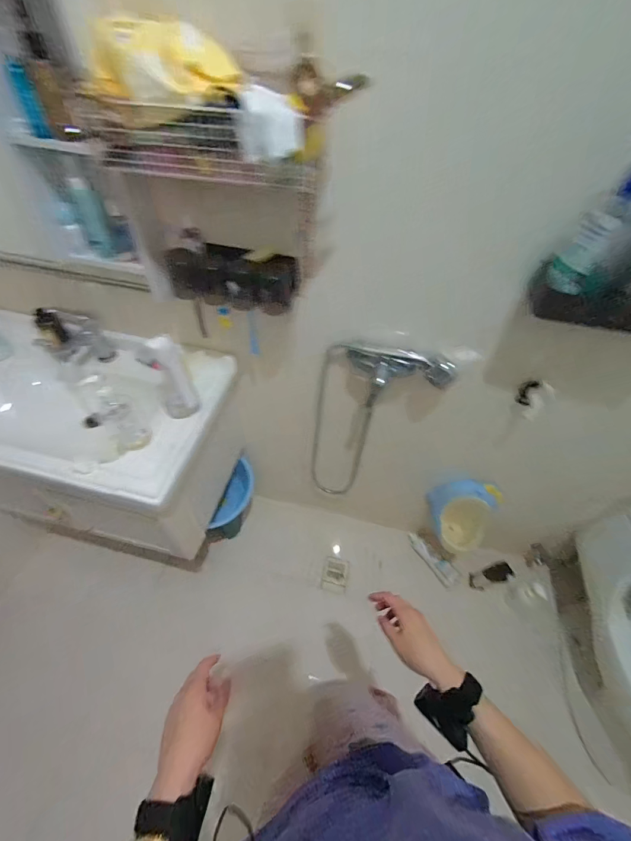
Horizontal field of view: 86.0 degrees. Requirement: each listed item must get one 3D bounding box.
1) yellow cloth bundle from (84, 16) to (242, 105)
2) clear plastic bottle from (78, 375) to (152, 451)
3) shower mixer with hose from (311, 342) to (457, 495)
[{"bbox_3d":[-0.212,-0.491,0.463,0.188,0.070,0.096,9,50,4],"label":"yellow cloth bundle"},{"bbox_3d":[-0.445,-0.015,0.764,0.064,0.203,0.067,35,56,23],"label":"clear plastic bottle"},{"bbox_3d":[0.154,0.060,1.058,0.341,0.668,0.126,13,50,7],"label":"shower mixer with hose"}]

